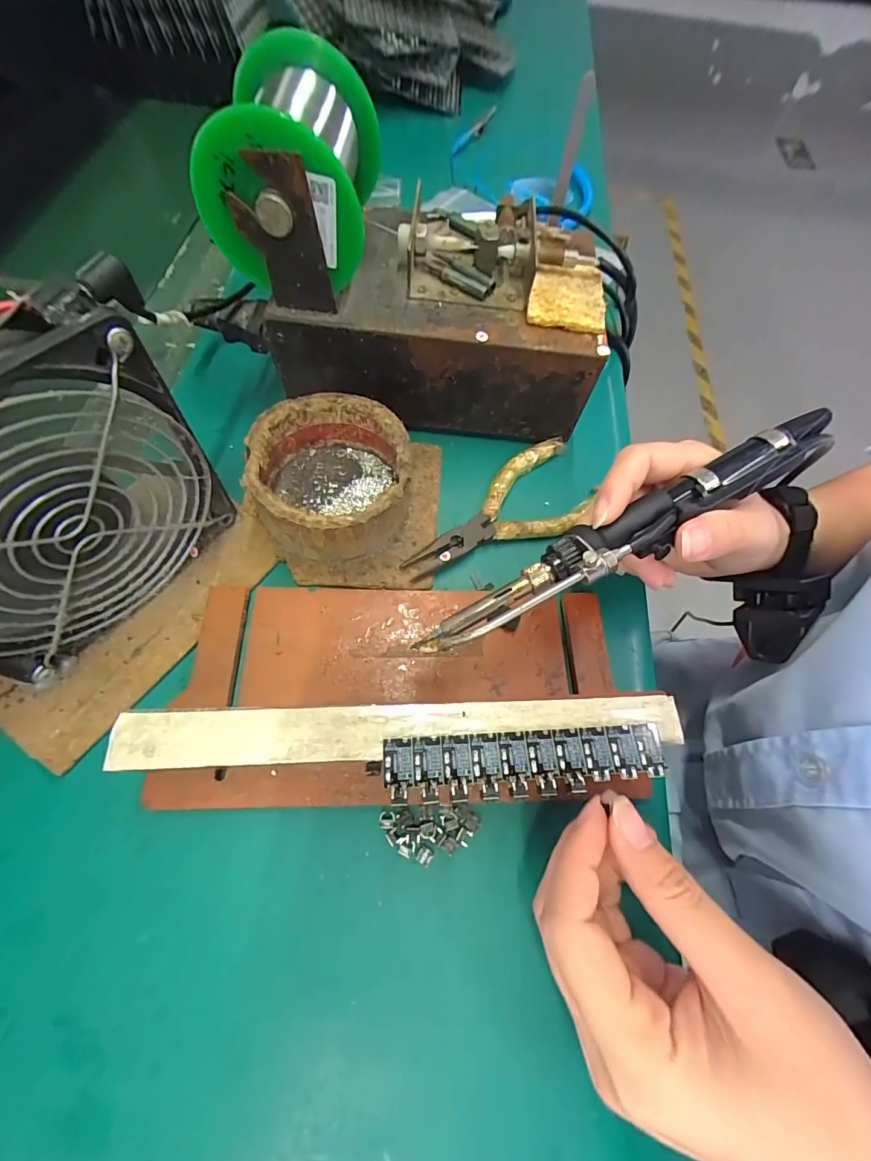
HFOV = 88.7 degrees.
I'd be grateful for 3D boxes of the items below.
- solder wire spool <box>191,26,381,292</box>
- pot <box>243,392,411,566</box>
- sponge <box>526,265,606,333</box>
[{"bbox_3d":[-0.064,-0.186,0.210,0.070,0.077,0.080,2,64,-4],"label":"solder wire spool"},{"bbox_3d":[-0.056,-0.054,0.239,0.079,0.040,0.083,1,65,-2],"label":"pot"},{"bbox_3d":[0.071,-0.153,0.239,0.040,0.008,0.043,9,64,0],"label":"sponge"}]

